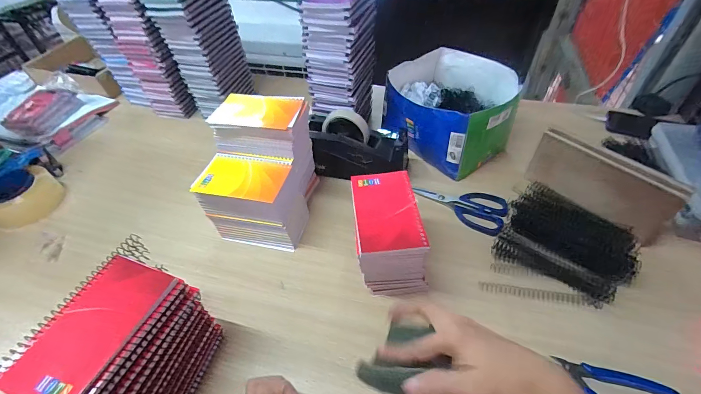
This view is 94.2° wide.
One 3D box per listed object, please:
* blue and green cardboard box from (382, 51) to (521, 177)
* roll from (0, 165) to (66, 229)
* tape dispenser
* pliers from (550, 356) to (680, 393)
[{"bbox_3d":[0.200,-0.180,0.647,0.229,0.117,0.226,32,57,29],"label":"blue and green cardboard box"},{"bbox_3d":[-0.605,-0.002,0.597,0.111,0.052,0.116,20,52,21],"label":"roll"},{"bbox_3d":[0.017,-0.092,0.595,0.172,0.093,0.081,1,47,5],"label":"tape dispenser"},{"bbox_3d":[0.289,0.218,0.360,0.114,0.018,0.085,27,54,26],"label":"pliers"}]

